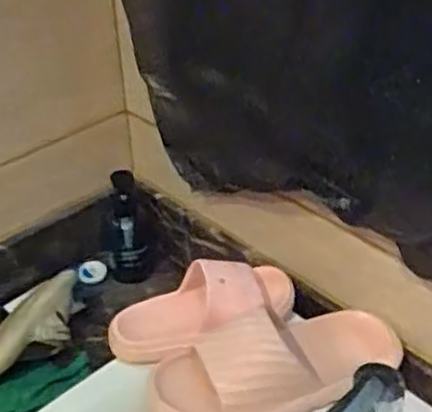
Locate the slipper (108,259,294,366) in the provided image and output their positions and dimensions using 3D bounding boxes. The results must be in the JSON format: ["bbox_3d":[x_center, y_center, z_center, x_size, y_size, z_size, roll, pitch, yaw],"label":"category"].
[{"bbox_3d":[-0.017,0.117,0.816,0.215,0.053,0.101,-21,40,-4],"label":"slipper"}]

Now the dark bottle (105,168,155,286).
[{"bbox_3d":[-0.127,0.031,1.037,0.065,0.176,0.062,-6,38,-6],"label":"dark bottle"}]

